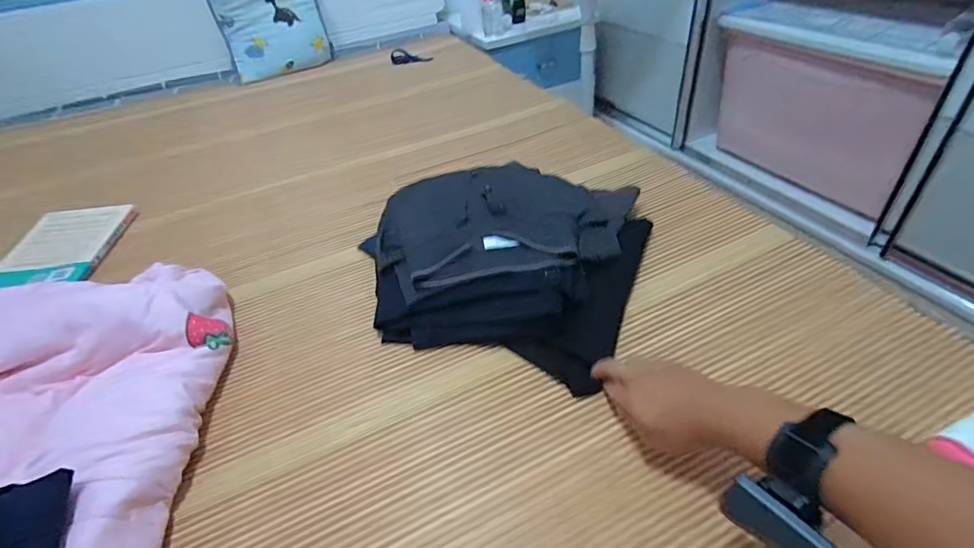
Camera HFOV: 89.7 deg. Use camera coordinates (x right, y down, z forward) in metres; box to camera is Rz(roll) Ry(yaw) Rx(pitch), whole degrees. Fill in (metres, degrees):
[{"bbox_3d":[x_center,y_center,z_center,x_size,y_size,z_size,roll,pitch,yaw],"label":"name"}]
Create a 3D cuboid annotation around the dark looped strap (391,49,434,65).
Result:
[{"bbox_3d":[-0.233,-0.659,1.488,0.141,0.035,0.028,16,45,24],"label":"dark looped strap"}]

